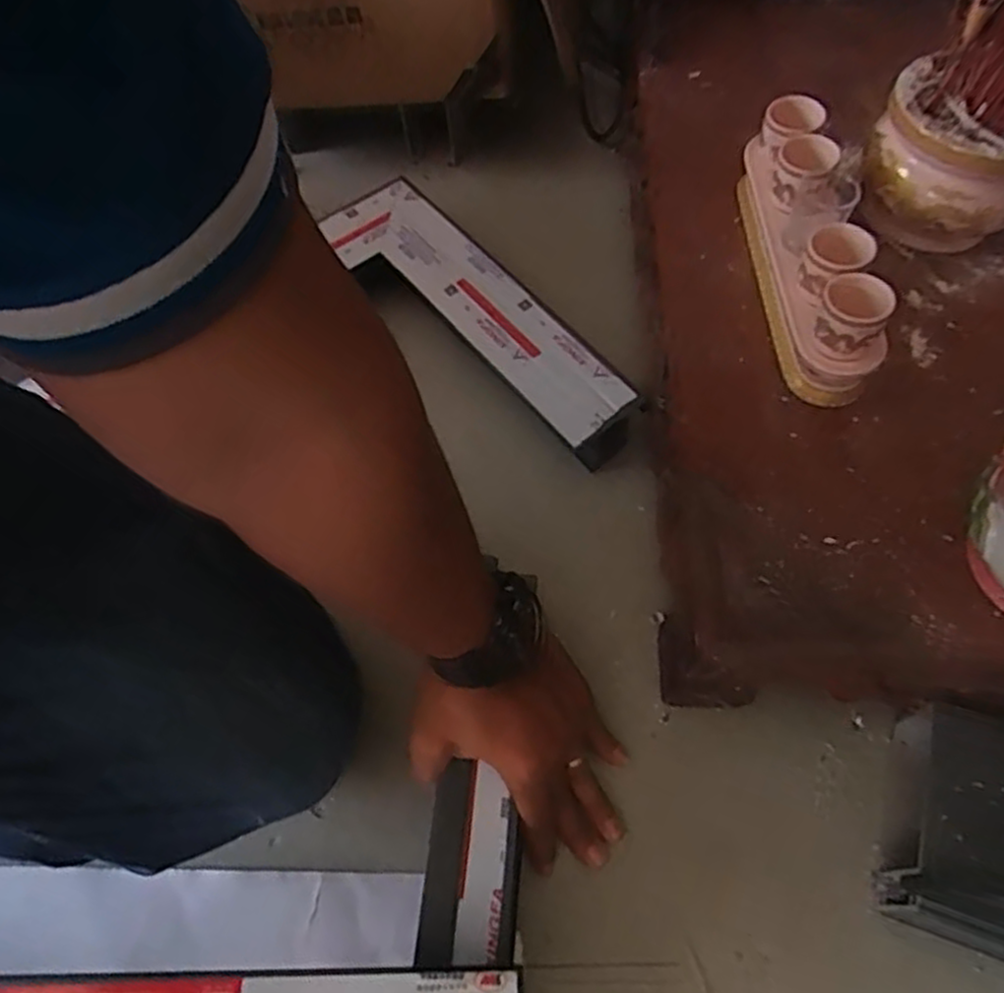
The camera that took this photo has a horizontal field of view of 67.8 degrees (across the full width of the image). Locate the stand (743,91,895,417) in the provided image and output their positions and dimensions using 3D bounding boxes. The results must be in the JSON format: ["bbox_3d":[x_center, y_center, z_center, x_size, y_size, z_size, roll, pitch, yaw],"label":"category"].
[{"bbox_3d":[0.211,-0.173,0.521,0.047,0.085,0.215,-5,60,0],"label":"stand"}]

